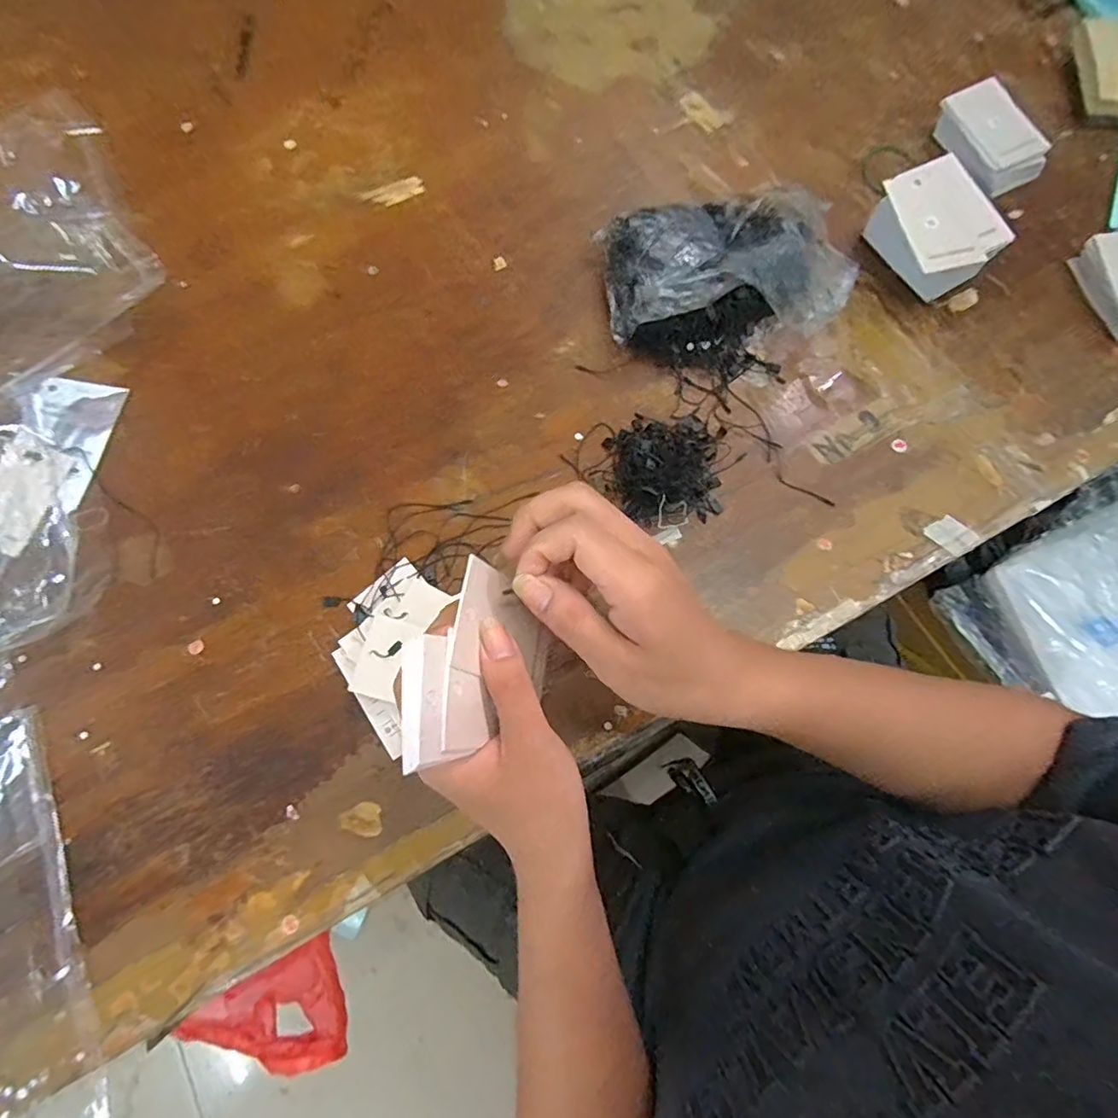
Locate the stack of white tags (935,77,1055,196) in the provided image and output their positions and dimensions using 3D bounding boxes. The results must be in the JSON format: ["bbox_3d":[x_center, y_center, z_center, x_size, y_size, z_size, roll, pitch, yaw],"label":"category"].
[{"bbox_3d":[0.367,-0.357,0.485,0.059,0.028,0.090,-24,76,-6],"label":"stack of white tags"}]

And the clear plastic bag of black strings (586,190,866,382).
[{"bbox_3d":[0.123,-0.213,0.423,0.169,0.069,0.124,-5,74,-1],"label":"clear plastic bag of black strings"}]

